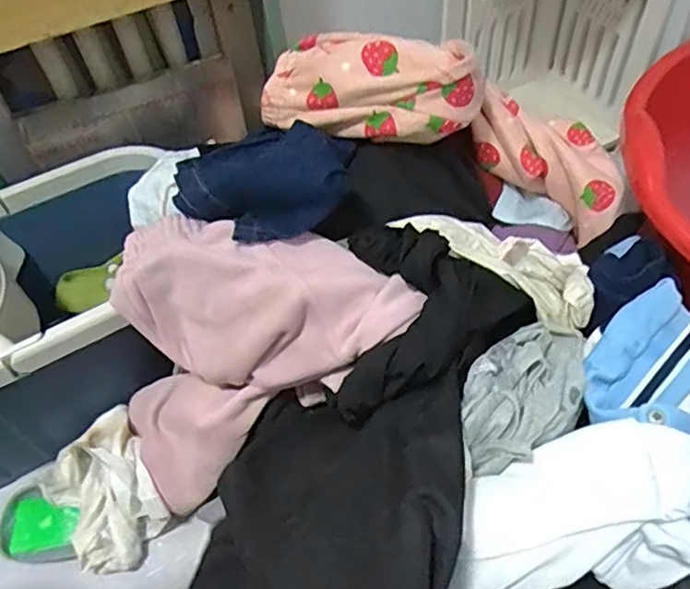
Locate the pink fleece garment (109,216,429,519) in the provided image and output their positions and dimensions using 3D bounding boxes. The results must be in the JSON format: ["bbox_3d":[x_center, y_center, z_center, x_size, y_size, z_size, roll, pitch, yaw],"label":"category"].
[{"bbox_3d":[-0.099,0.043,0.590,0.302,0.220,0.178,-18,52,-8],"label":"pink fleece garment"}]

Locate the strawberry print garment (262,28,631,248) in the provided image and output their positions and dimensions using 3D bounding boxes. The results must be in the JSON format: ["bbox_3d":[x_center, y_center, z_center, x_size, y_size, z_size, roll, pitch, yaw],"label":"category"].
[{"bbox_3d":[0.115,-0.195,0.664,0.384,0.161,0.180,16,47,-23],"label":"strawberry print garment"}]

